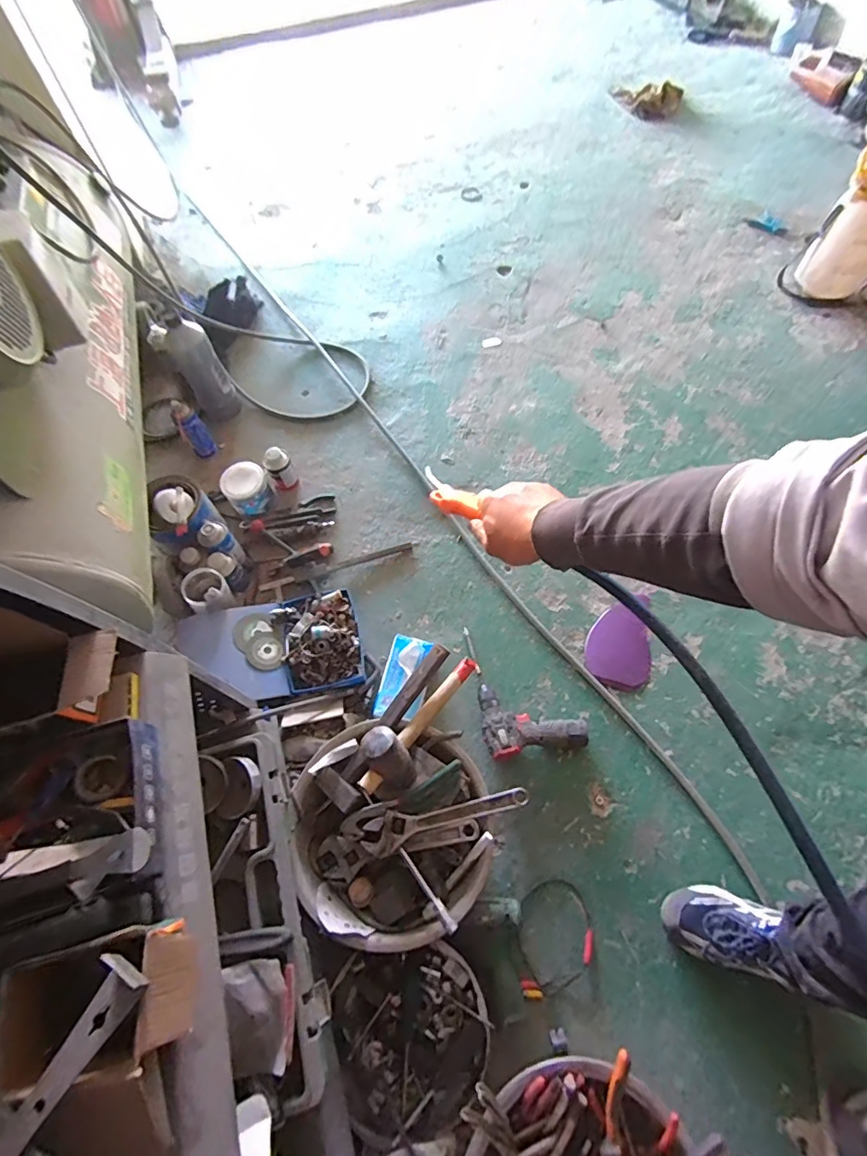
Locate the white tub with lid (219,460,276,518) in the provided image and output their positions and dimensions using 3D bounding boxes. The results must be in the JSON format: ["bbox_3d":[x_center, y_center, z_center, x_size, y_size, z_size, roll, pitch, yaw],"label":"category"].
[{"bbox_3d":[-0.453,-0.215,1.227,0.112,0.081,0.116,-1,64,2],"label":"white tub with lid"}]

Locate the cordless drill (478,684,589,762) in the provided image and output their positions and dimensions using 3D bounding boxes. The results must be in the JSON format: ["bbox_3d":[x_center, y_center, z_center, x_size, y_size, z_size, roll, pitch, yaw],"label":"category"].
[{"bbox_3d":[0.198,0.280,1.005,0.206,0.062,0.156,-9,64,-2],"label":"cordless drill"}]

